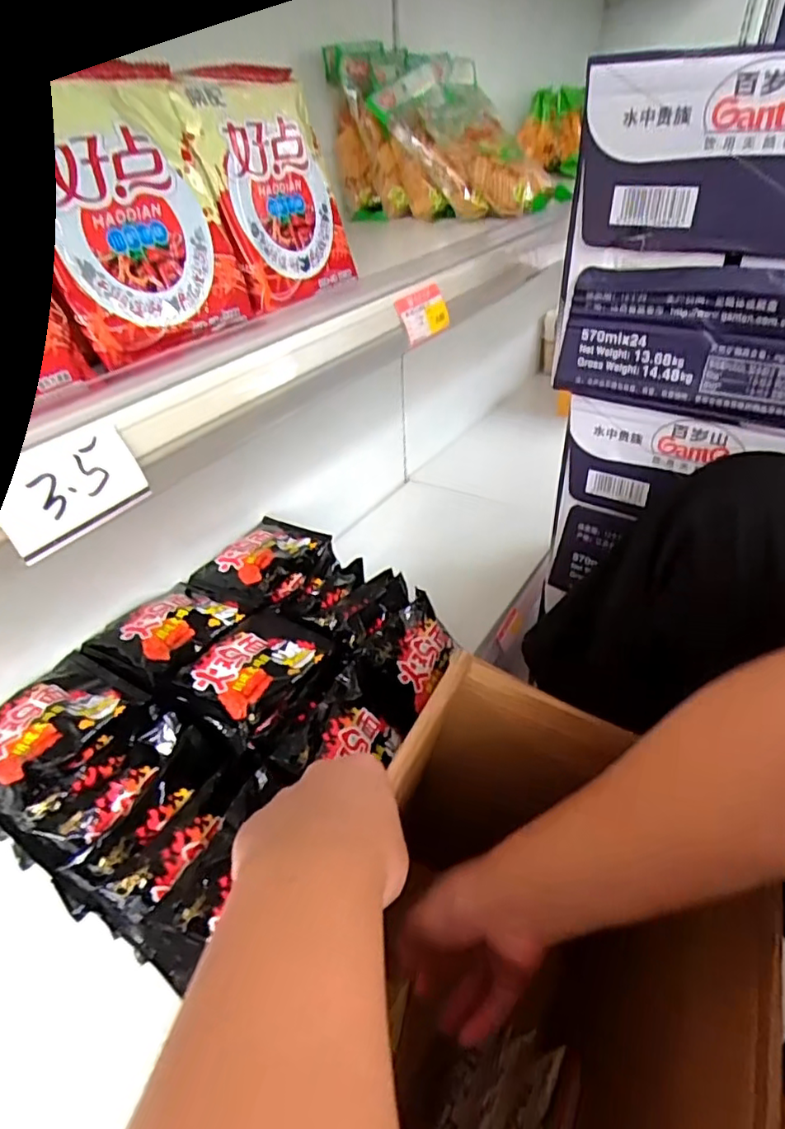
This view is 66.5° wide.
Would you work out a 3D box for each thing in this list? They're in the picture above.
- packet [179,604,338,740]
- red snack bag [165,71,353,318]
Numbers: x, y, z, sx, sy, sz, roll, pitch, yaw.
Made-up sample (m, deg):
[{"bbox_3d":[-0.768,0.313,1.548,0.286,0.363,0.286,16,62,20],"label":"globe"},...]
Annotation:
[{"bbox_3d":[-0.147,0.111,0.659,0.122,0.044,0.154,21,43,28],"label":"packet"},{"bbox_3d":[-0.084,-0.254,0.405,0.022,0.137,0.113,6,35,38],"label":"red snack bag"}]

